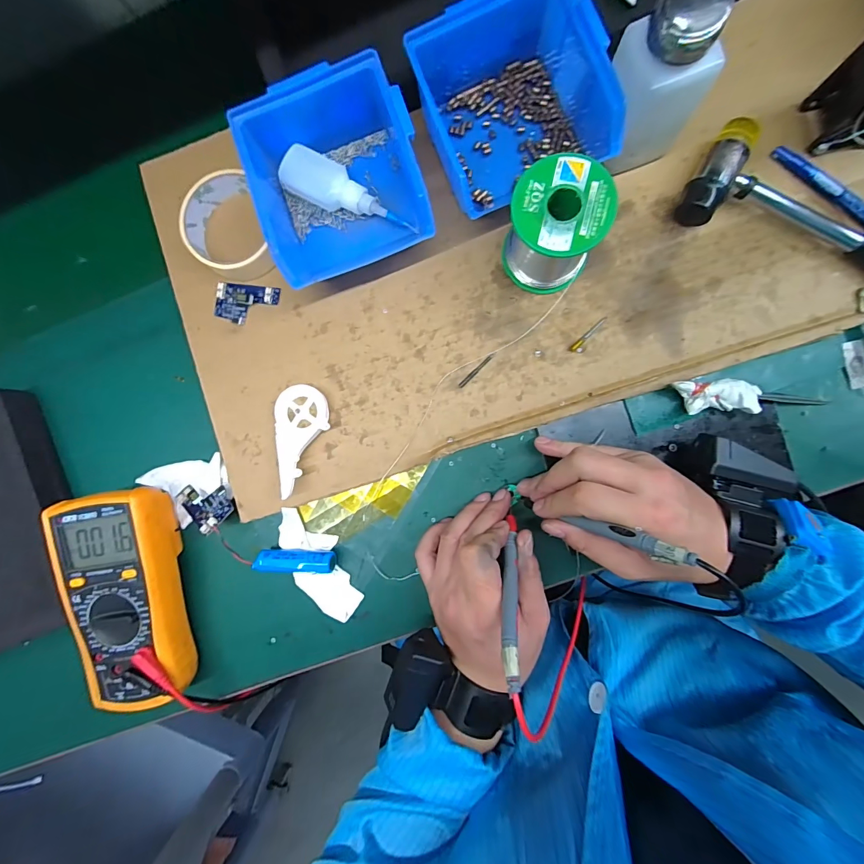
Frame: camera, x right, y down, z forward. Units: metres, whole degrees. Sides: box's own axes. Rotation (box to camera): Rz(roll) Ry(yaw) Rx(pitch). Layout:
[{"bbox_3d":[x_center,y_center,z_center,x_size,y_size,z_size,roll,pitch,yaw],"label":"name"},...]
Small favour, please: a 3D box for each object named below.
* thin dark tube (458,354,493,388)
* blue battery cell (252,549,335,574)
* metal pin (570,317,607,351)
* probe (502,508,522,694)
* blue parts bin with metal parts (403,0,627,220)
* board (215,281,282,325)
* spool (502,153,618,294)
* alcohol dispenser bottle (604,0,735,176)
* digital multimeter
[{"bbox_3d":[0.038,-0.052,0.329,0.039,0.004,0.005,-45,87,3],"label":"thin dark tube"},{"bbox_3d":[-0.118,0.112,0.338,0.068,0.020,0.017,-1,90,5],"label":"blue battery cell"},{"bbox_3d":[0.131,-0.082,0.320,0.039,0.004,0.005,-43,87,3],"label":"metal pin"},{"bbox_3d":[0.055,0.107,0.266,0.009,0.124,0.006,7,131,5],"label":"probe"},{"bbox_3d":[0.063,-0.255,0.297,0.126,0.065,0.131,-19,88,4],"label":"blue parts bin with metal parts"},{"bbox_3d":[-0.167,-0.115,0.343,0.057,0.009,0.035,8,91,5],"label":"board"},{"bbox_3d":[0.091,-0.151,0.292,0.066,0.070,0.067,7,90,5],"label":"spool"},{"bbox_3d":[0.154,-0.237,0.261,0.054,0.091,0.050,-10,89,4],"label":"alcohol dispenser bottle"},{"bbox_3d":[-0.265,0.145,0.338,0.085,0.046,0.185,-10,89,4],"label":"digital multimeter"}]

